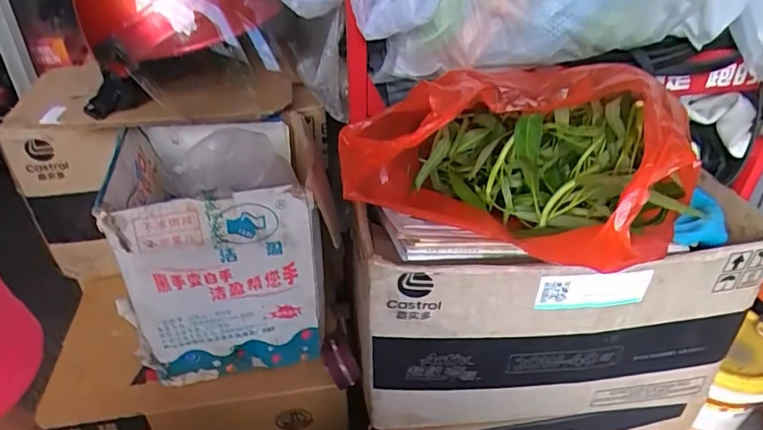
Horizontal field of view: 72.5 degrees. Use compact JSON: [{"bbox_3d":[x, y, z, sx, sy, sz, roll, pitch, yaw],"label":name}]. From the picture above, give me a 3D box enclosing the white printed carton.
[{"bbox_3d":[-0.188,0.023,0.638,0.202,0.229,0.229,-8,35,-10],"label":"white printed carton"}]

